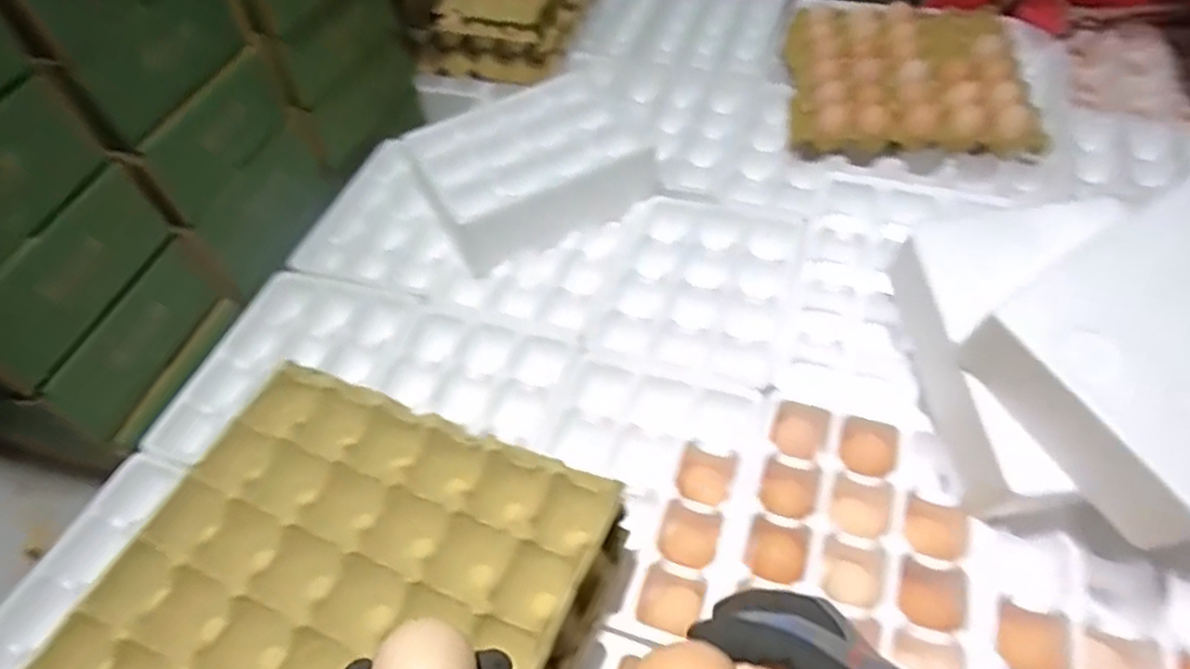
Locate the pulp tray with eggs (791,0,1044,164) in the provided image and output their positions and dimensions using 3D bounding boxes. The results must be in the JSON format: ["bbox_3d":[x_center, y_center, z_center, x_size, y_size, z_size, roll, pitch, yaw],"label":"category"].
[{"bbox_3d":[0.390,-0.325,0.912,0.277,0.061,0.275,2,51,8],"label":"pulp tray with eggs"}]

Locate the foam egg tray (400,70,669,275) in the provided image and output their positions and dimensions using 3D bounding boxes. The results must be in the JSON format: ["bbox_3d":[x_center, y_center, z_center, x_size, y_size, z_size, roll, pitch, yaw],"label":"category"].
[{"bbox_3d":[-0.074,-0.201,0.841,0.233,0.093,0.193,-24,52,-13],"label":"foam egg tray"}]

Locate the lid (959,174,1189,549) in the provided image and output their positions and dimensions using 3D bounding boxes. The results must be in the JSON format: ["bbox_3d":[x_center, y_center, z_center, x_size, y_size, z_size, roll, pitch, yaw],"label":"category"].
[{"bbox_3d":[0.421,0.003,0.498,0.248,0.073,0.183,-35,64,-5],"label":"lid"}]

